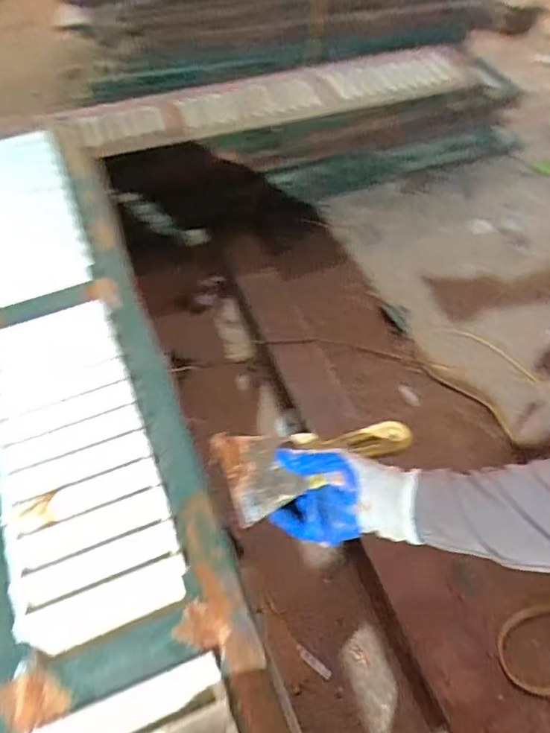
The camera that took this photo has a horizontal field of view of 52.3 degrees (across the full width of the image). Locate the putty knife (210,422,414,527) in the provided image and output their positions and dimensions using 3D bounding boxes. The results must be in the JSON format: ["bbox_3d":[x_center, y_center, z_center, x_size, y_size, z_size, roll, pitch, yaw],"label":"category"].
[{"bbox_3d":[0.047,0.096,0.586,0.207,0.024,0.086,-11,53,-11],"label":"putty knife"}]

